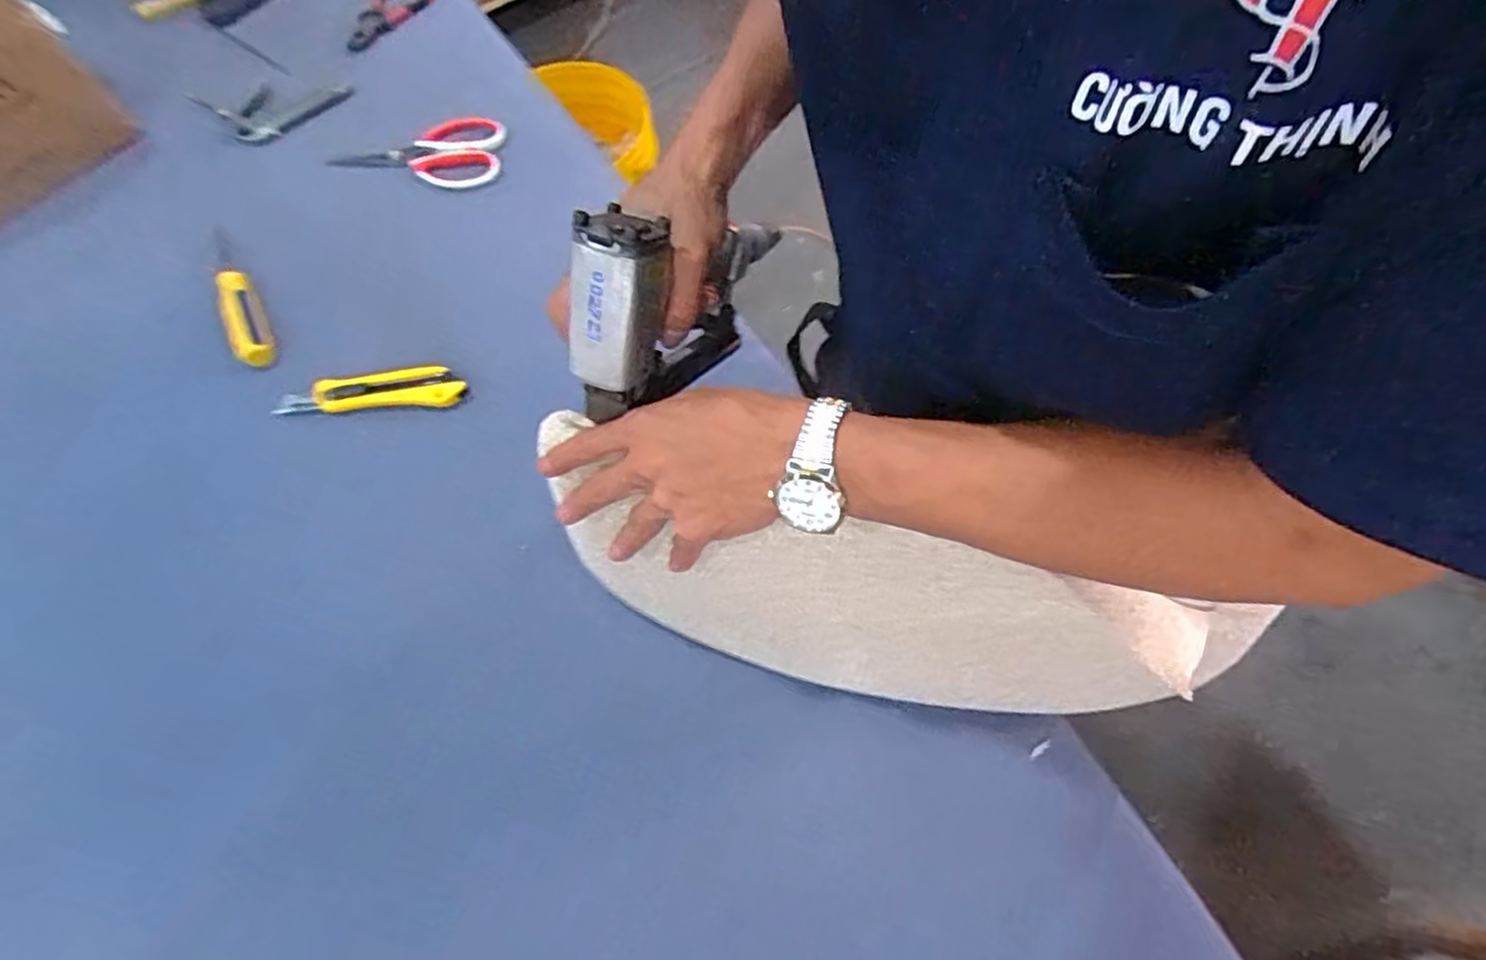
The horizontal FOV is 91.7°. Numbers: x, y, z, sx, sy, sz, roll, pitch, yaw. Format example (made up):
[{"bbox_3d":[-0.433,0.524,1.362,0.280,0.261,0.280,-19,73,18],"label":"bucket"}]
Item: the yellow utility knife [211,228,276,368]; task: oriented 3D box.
[{"bbox_3d":[-0.492,-0.187,0.701,0.030,0.026,0.194,-27,67,-9],"label":"yellow utility knife"}]

